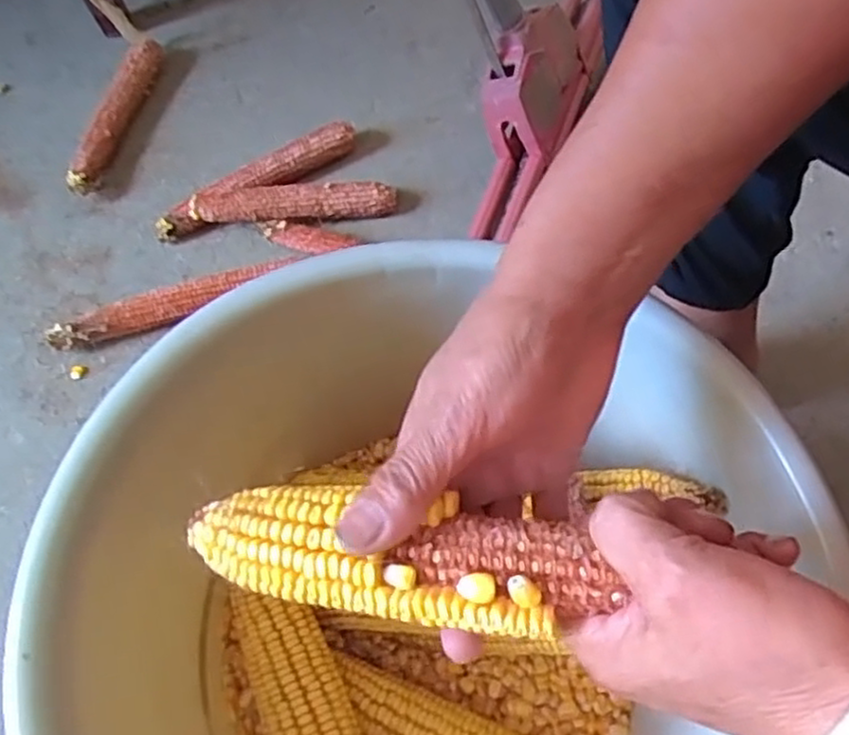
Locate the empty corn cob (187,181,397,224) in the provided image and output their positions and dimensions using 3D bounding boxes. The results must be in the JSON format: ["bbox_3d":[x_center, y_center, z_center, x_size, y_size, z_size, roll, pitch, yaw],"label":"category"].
[{"bbox_3d":[-0.134,-0.169,0.746,0.203,0.043,0.036,-8,66,-5],"label":"empty corn cob"}]

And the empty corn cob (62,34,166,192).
[{"bbox_3d":[-0.339,-0.282,0.791,0.036,0.027,0.217,15,66,6],"label":"empty corn cob"}]

